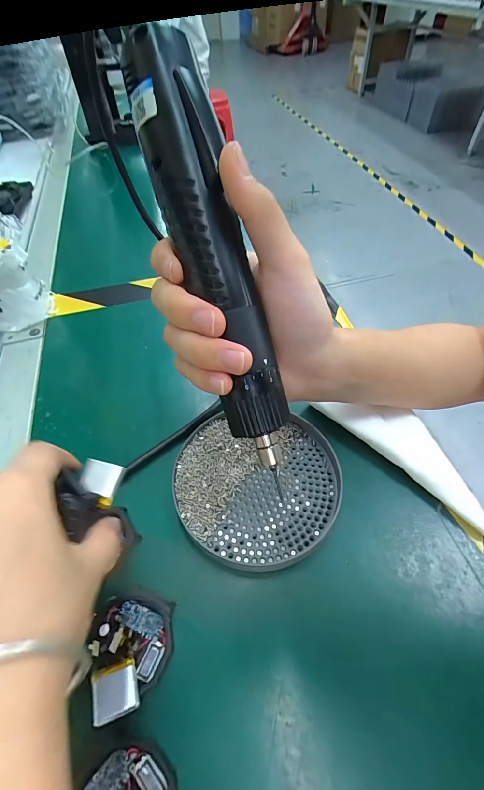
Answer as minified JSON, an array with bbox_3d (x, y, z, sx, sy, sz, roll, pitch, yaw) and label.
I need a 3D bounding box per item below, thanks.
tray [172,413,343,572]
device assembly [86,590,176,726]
[{"bbox_3d":[0.012,0.061,0.241,0.112,0.015,0.101,-1,52,3],"label":"tray"},{"bbox_3d":[-0.062,0.139,0.190,0.044,0.015,0.054,-4,52,0],"label":"device assembly"}]

